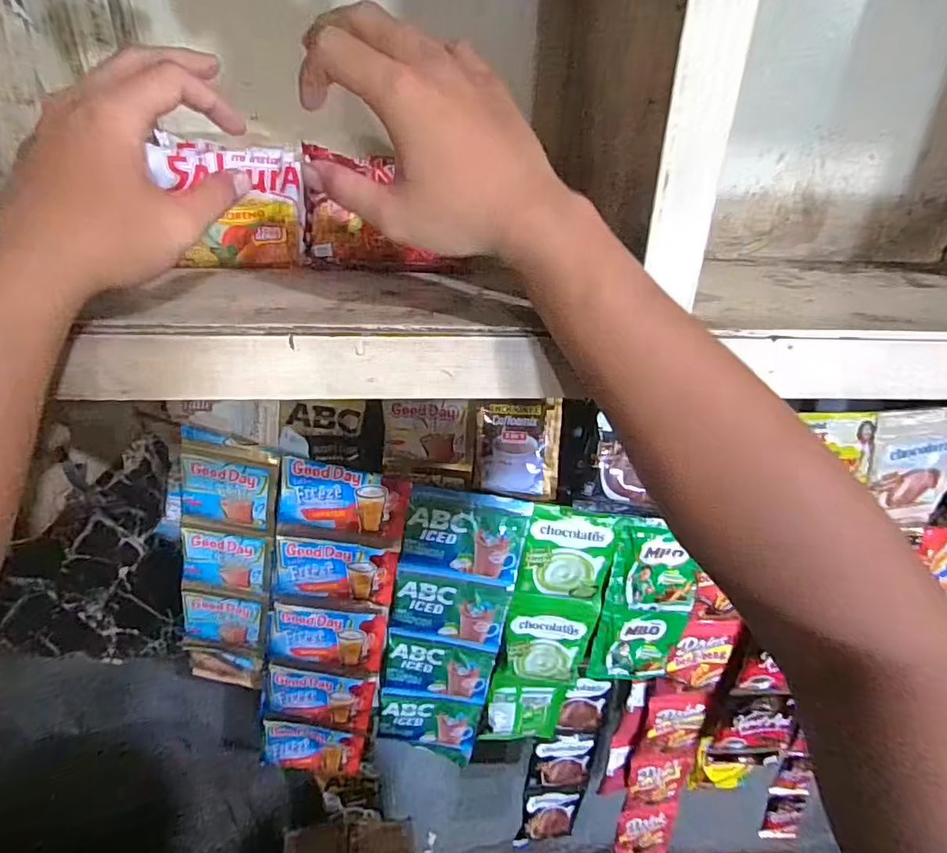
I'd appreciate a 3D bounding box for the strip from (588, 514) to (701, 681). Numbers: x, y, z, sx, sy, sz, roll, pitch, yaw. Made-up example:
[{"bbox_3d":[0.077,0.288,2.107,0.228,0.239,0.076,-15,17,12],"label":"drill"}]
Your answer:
[{"bbox_3d":[0.177,0.183,0.550,0.090,0.199,0.017,0,27,-1],"label":"strip"}]

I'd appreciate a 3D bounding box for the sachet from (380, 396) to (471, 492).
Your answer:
[{"bbox_3d":[-0.043,0.015,0.497,0.081,0.082,0.013,1,27,1],"label":"sachet"}]

